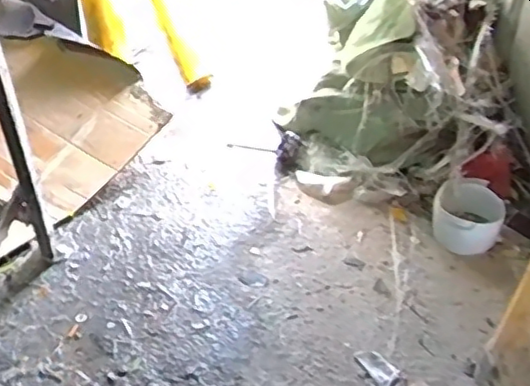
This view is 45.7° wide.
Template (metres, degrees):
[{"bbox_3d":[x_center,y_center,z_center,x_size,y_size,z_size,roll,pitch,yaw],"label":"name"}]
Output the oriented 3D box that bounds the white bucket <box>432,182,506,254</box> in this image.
[{"bbox_3d":[0.466,0.051,1.451,0.124,0.123,0.157,-3,40,-10],"label":"white bucket"}]

